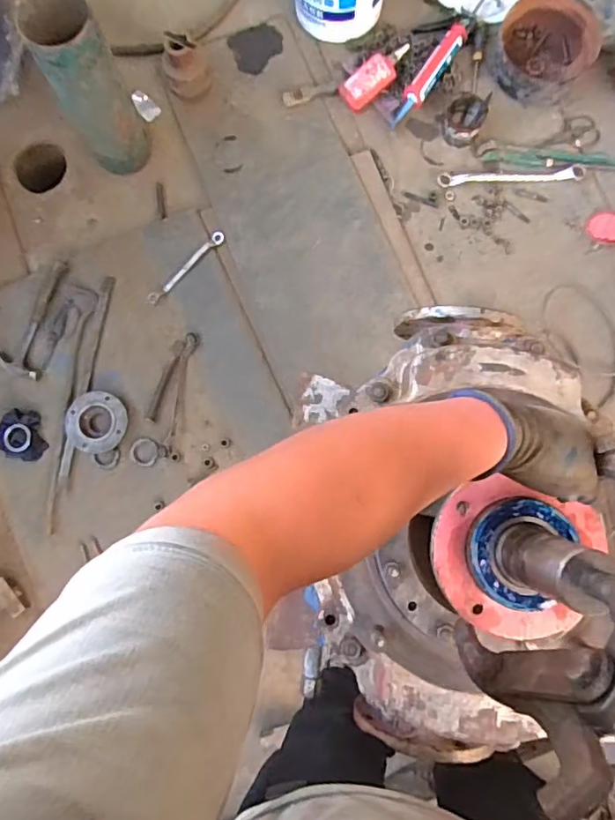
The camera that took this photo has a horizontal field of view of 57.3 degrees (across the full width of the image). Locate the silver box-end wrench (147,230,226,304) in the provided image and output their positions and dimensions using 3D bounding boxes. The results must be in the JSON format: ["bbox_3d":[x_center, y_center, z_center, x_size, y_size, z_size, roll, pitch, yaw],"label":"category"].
[{"bbox_3d":[-0.323,-0.378,1.496,0.267,0.011,0.033,-44,83,-4],"label":"silver box-end wrench"}]

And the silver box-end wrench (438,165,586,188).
[{"bbox_3d":[0.551,-0.631,1.522,0.381,0.023,0.043,-1,81,2],"label":"silver box-end wrench"}]

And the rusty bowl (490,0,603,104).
[{"bbox_3d":[0.622,-0.968,1.510,0.233,0.119,0.251,0,81,2],"label":"rusty bowl"}]

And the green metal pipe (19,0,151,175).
[{"bbox_3d":[-0.521,-0.774,1.375,0.162,0.398,0.186,-28,81,-2],"label":"green metal pipe"}]

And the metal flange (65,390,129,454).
[{"bbox_3d":[-0.534,0.031,1.432,0.148,0.040,0.153,0,81,2],"label":"metal flange"}]

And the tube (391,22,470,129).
[{"bbox_3d":[0.331,-0.902,1.519,0.062,0.061,0.292,34,84,7],"label":"tube"}]

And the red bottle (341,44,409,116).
[{"bbox_3d":[0.186,-0.913,1.533,0.216,0.041,0.098,-42,82,-4],"label":"red bottle"}]

